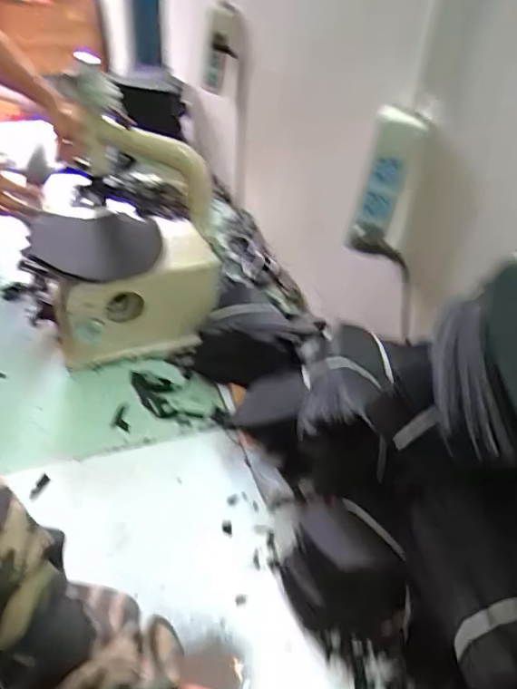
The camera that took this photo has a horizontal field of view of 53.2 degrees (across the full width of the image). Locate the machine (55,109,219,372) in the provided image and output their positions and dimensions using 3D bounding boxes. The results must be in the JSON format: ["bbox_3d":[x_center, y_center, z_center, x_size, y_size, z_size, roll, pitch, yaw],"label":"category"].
[{"bbox_3d":[-0.198,-0.150,0.796,0.268,0.261,0.284,3,41,-1],"label":"machine"}]

